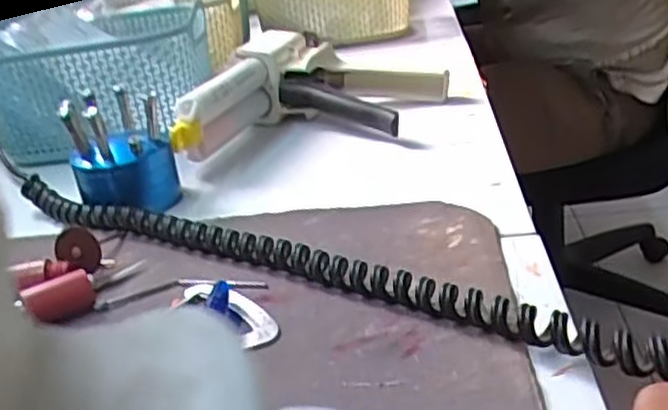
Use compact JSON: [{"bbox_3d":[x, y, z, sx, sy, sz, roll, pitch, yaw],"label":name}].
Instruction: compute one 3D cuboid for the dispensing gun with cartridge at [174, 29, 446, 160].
[{"bbox_3d":[-0.008,-0.074,0.528,0.152,0.062,0.171,0,25,16],"label":"dispensing gun with cartridge"}]

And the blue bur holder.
[{"bbox_3d":[-0.126,-0.033,0.449,0.058,0.065,0.048,-13,25,-11],"label":"blue bur holder"}]

